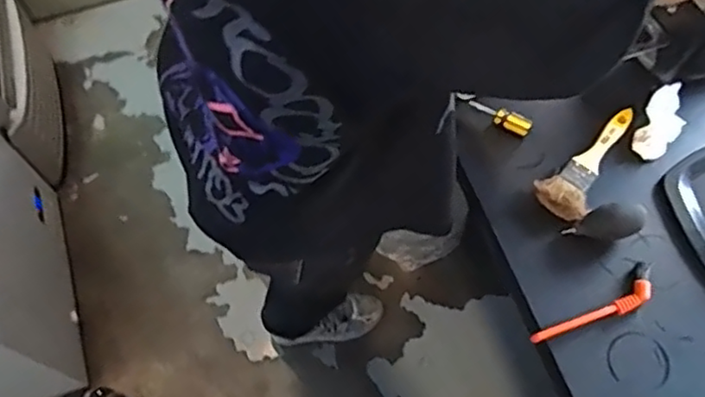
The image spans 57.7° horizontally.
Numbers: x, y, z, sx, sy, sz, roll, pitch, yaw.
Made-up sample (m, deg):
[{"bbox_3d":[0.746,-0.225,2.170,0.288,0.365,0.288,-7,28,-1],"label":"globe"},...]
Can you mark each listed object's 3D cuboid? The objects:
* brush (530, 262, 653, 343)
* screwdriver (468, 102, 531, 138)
[{"bbox_3d":[0.264,0.120,0.684,0.161,0.014,0.034,-30,67,-12],"label":"brush"},{"bbox_3d":[0.185,-0.103,0.802,0.079,0.020,0.020,30,69,15],"label":"screwdriver"}]

